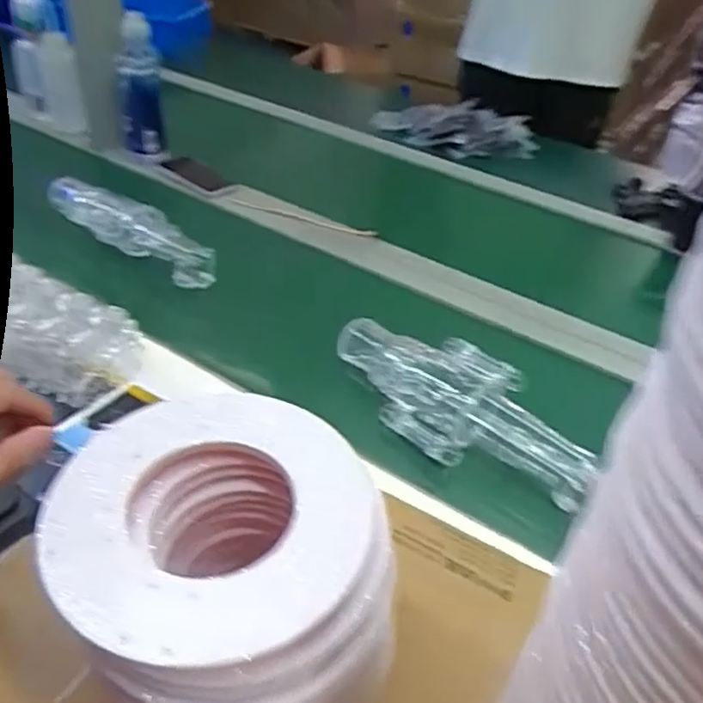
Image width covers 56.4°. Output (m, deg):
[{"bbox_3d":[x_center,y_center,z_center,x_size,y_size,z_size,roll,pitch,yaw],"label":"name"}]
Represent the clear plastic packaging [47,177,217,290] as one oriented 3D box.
[{"bbox_3d":[-0.319,-0.172,0.924,0.303,0.073,0.075,24,43,22],"label":"clear plastic packaging"}]

